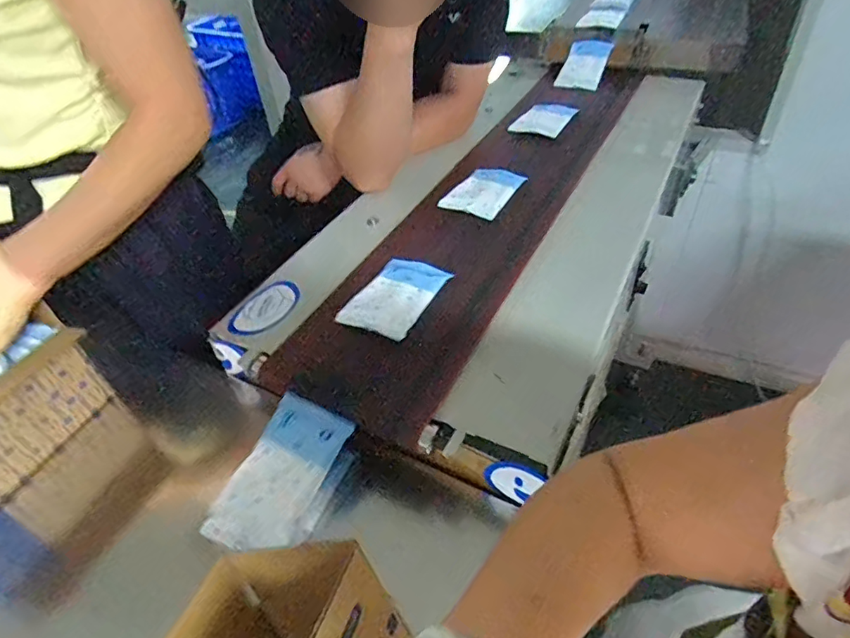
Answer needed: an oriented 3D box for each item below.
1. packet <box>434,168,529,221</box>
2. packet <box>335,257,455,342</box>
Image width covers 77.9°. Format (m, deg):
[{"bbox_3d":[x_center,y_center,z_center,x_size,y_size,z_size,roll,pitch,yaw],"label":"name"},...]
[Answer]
[{"bbox_3d":[0.090,-0.190,0.780,0.083,0.011,0.127,21,51,26],"label":"packet"},{"bbox_3d":[-0.033,-0.031,0.623,0.088,0.017,0.134,18,49,23],"label":"packet"}]

